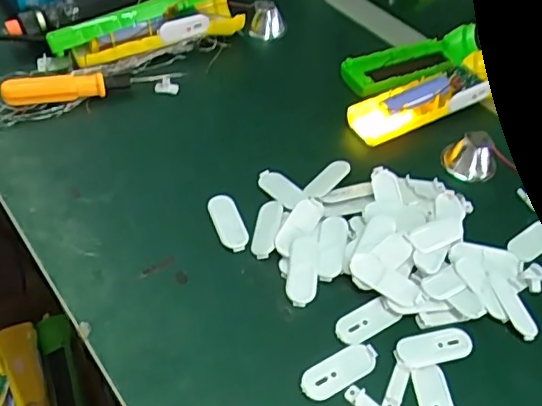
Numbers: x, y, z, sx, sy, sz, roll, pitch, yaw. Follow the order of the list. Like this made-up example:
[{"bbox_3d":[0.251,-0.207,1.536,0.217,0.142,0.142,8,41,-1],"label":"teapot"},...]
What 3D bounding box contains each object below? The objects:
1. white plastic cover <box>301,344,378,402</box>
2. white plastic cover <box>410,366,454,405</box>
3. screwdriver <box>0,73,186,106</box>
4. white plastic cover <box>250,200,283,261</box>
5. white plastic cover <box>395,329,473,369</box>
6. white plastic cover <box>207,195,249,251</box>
[{"bbox_3d":[0.041,0.100,0.334,0.050,0.004,0.020,-23,54,-24],"label":"white plastic cover"},{"bbox_3d":[0.095,0.116,0.322,0.021,0.004,0.044,-2,48,-7],"label":"white plastic cover"},{"bbox_3d":[-0.150,-0.103,0.476,0.146,0.019,0.019,-12,50,-15],"label":"screwdriver"},{"bbox_3d":[-0.003,0.018,0.399,0.023,0.006,0.046,3,49,22],"label":"white plastic cover"},{"bbox_3d":[0.100,0.088,0.345,0.049,0.004,0.021,-7,49,-12],"label":"white plastic cover"},{"bbox_3d":[-0.030,0.013,0.398,0.021,0.006,0.049,-13,50,-16],"label":"white plastic cover"}]

